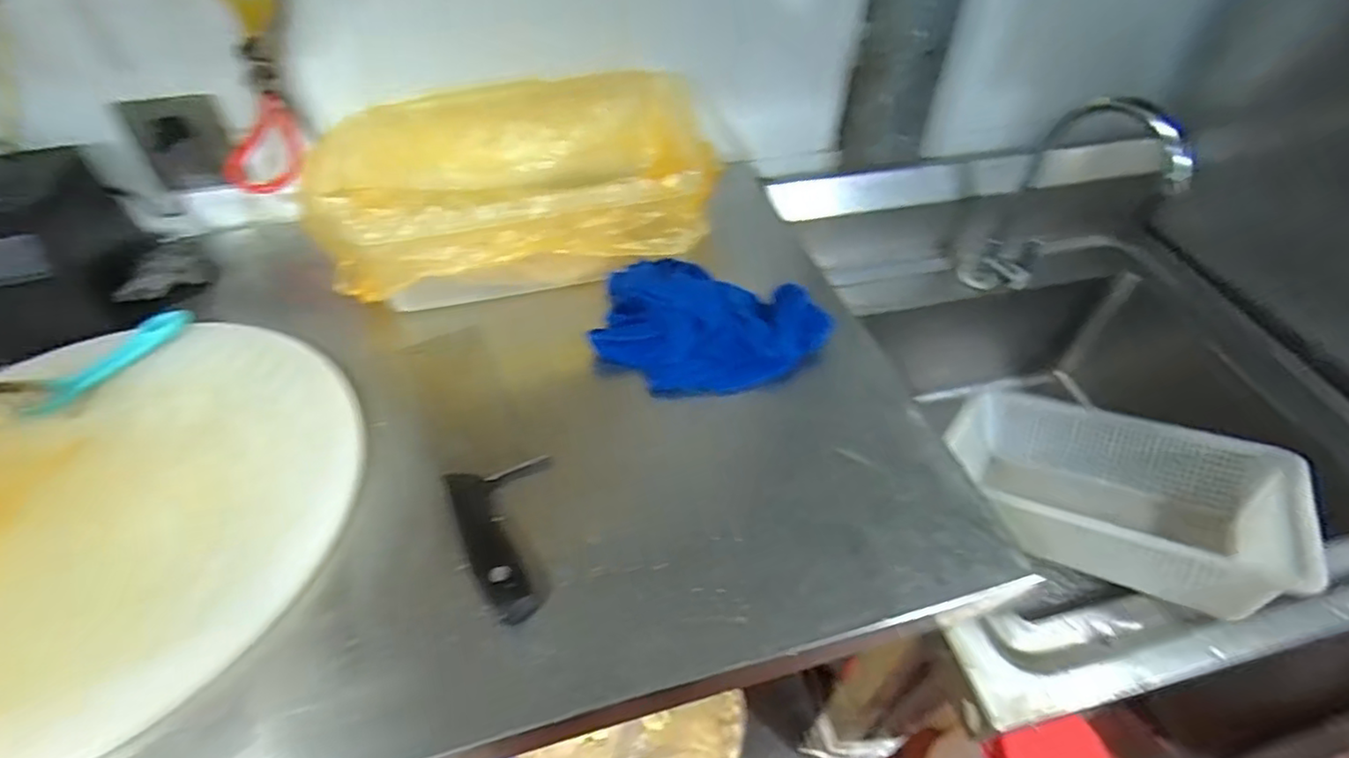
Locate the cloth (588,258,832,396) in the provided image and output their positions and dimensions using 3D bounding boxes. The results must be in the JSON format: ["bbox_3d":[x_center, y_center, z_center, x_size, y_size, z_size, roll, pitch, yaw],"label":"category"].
[{"bbox_3d":[0.017,-0.051,0.576,0.217,0.049,0.147,24,50,21],"label":"cloth"}]

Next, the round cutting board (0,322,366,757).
[{"bbox_3d":[-0.410,0.089,0.441,0.328,0.016,0.346,6,49,-7],"label":"round cutting board"}]

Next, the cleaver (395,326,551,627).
[{"bbox_3d":[-0.147,0.051,0.492,0.075,0.015,0.283,-21,49,-20],"label":"cleaver"}]

